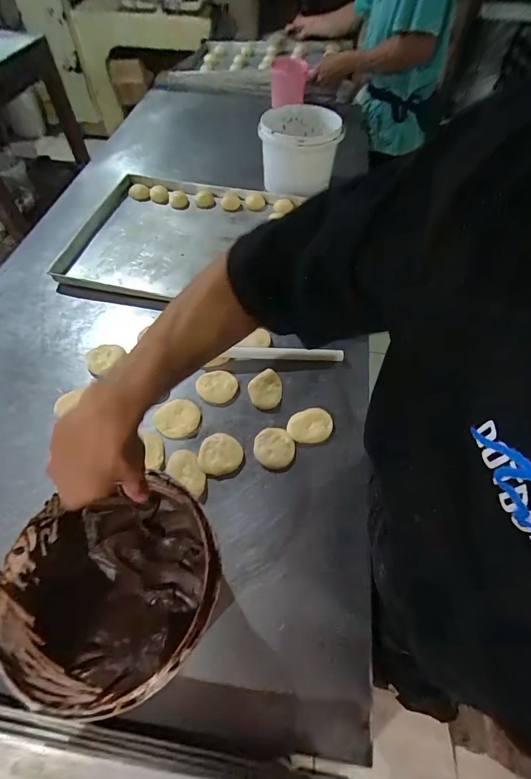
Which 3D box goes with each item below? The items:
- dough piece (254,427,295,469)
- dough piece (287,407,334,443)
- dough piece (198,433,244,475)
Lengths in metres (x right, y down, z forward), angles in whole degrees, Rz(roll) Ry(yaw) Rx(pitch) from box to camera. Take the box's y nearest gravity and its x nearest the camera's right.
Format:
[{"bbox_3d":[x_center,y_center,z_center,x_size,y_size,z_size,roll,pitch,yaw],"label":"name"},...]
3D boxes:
[{"bbox_3d":[0.015,0.099,0.617,0.068,0.016,0.072,0,59,-1],"label":"dough piece"},{"bbox_3d":[0.079,0.065,0.639,0.079,0.018,0.060,-7,59,-5],"label":"dough piece"},{"bbox_3d":[-0.078,0.109,0.613,0.074,0.014,0.073,-2,60,3],"label":"dough piece"}]

